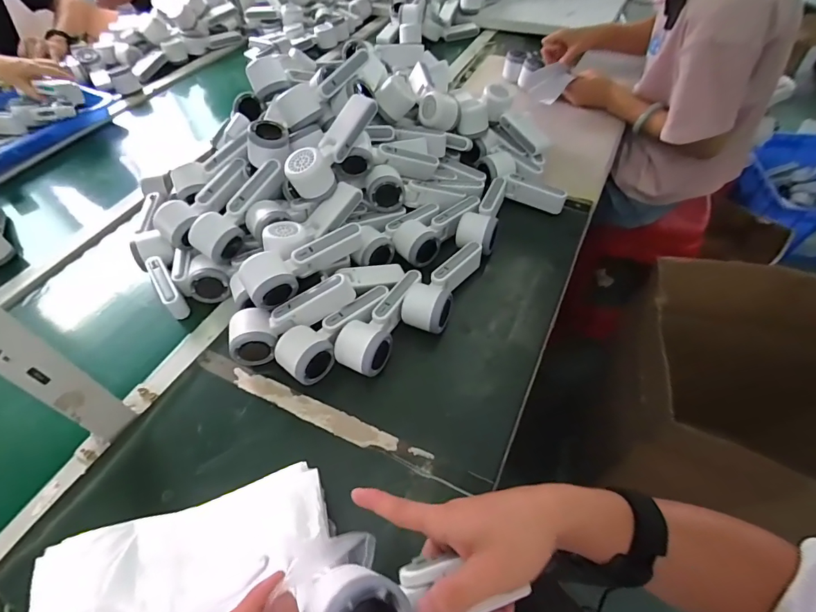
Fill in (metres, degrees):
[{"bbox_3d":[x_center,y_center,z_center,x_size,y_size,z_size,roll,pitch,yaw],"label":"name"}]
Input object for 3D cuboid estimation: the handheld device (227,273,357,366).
[{"bbox_3d":[-0.150,0.012,0.545,0.170,0.056,0.062,-28,57,-4],"label":"handheld device"}]

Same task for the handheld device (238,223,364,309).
[{"bbox_3d":[-0.127,-0.052,0.555,0.162,0.054,0.060,-22,54,-14],"label":"handheld device"}]

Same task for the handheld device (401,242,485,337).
[{"bbox_3d":[0.049,-0.036,0.594,0.059,0.049,0.162,22,57,17],"label":"handheld device"}]

